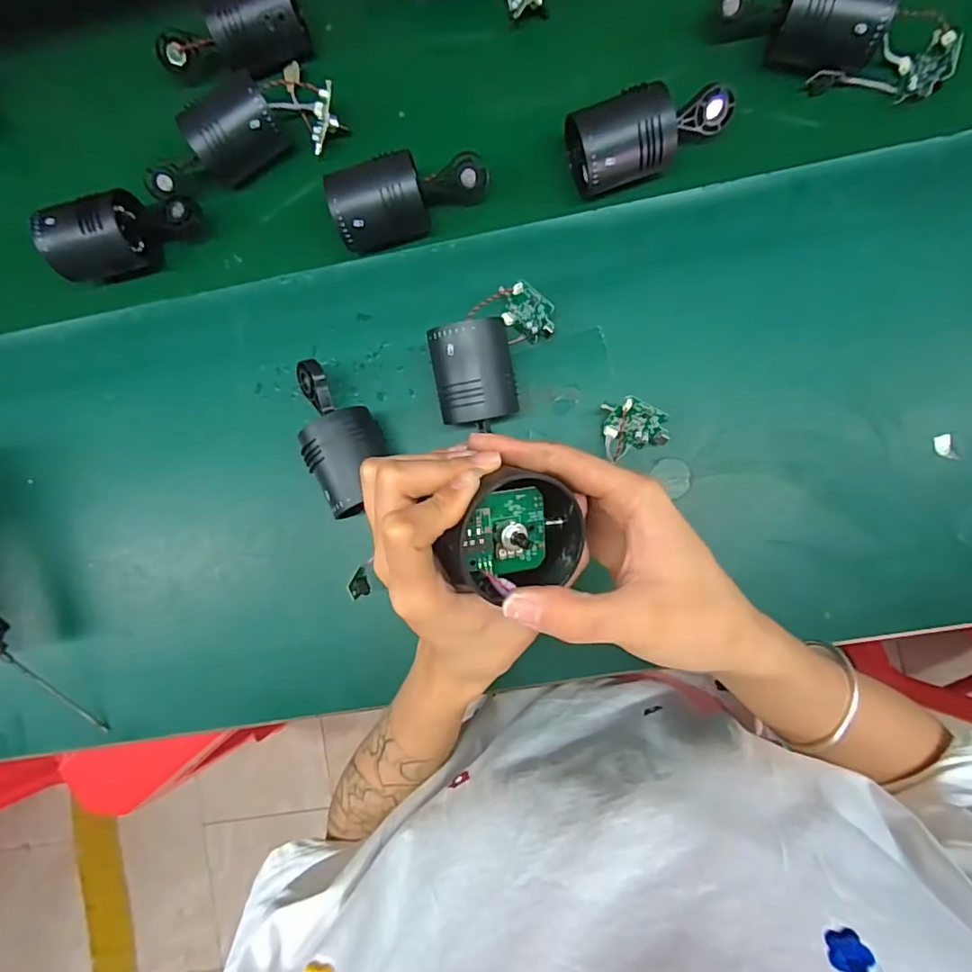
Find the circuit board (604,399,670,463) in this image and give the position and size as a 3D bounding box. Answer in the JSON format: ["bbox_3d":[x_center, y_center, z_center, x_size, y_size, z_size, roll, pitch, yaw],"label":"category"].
[{"bbox_3d":[0.104,-0.043,0.388,0.043,0.017,0.042,19,122,5],"label":"circuit board"}]

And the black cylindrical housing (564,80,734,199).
[{"bbox_3d":[0.118,-0.254,0.386,0.119,0.048,0.055,-21,85,4],"label":"black cylindrical housing"}]

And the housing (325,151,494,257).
[{"bbox_3d":[-0.058,-0.218,0.408,0.120,0.053,0.048,-20,84,-9],"label":"housing"}]

